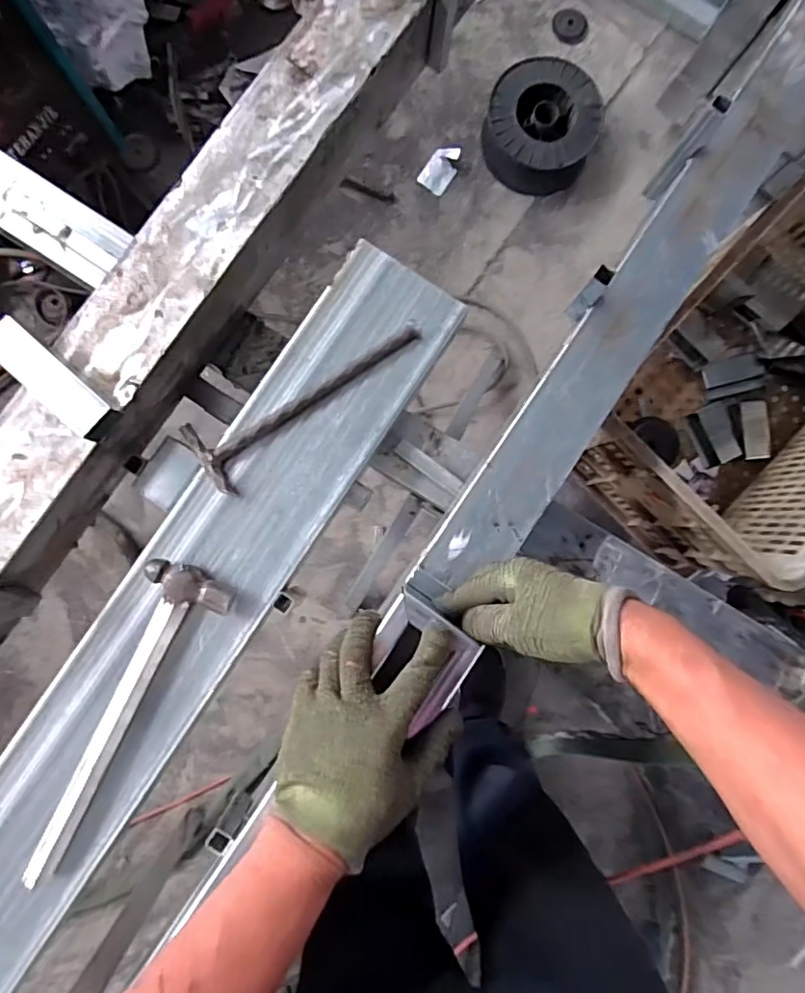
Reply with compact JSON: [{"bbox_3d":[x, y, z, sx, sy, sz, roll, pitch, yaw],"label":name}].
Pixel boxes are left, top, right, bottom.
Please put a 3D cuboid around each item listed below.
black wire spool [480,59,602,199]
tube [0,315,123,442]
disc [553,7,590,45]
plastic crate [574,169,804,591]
[{"bbox_3d":[0.326,-0.866,1.304,0.254,0.129,0.232,0,87,-3],"label":"black wire spool"},{"bbox_3d":[-0.341,-0.112,0.540,0.131,0.034,0.040,43,86,0],"label":"tube"},{"bbox_3d":[0.410,-1.147,1.356,0.091,0.021,0.082,33,86,-1],"label":"disc"},{"bbox_3d":[0.526,-0.166,0.834,0.348,0.269,0.510,45,86,0],"label":"plastic crate"}]

